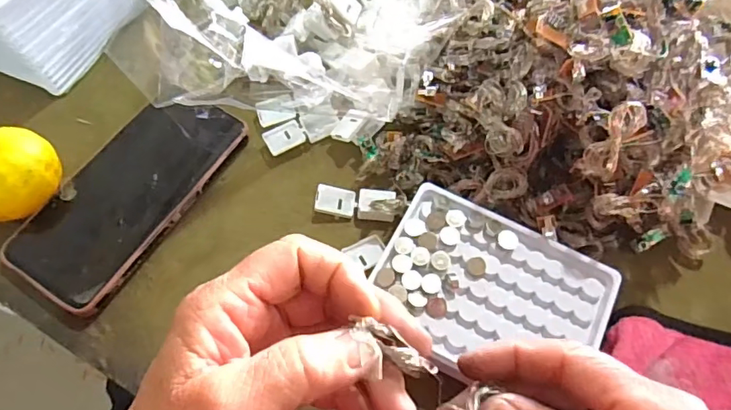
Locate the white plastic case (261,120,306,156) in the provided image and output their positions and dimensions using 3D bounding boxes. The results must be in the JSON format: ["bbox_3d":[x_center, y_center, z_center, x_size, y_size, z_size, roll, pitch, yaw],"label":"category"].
[{"bbox_3d":[-0.058,-0.048,0.376,0.028,0.006,0.021,-32,69,-15],"label":"white plastic case"}]

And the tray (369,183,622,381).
[{"bbox_3d":[0.072,0.050,0.303,0.128,0.011,0.097,26,68,8],"label":"tray"}]

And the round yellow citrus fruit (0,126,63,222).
[{"bbox_3d":[-0.232,-0.019,0.342,0.051,0.050,0.061,31,68,13],"label":"round yellow citrus fruit"}]

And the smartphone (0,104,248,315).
[{"bbox_3d":[-0.155,-0.012,0.354,0.075,0.017,0.168,30,67,13],"label":"smartphone"}]

